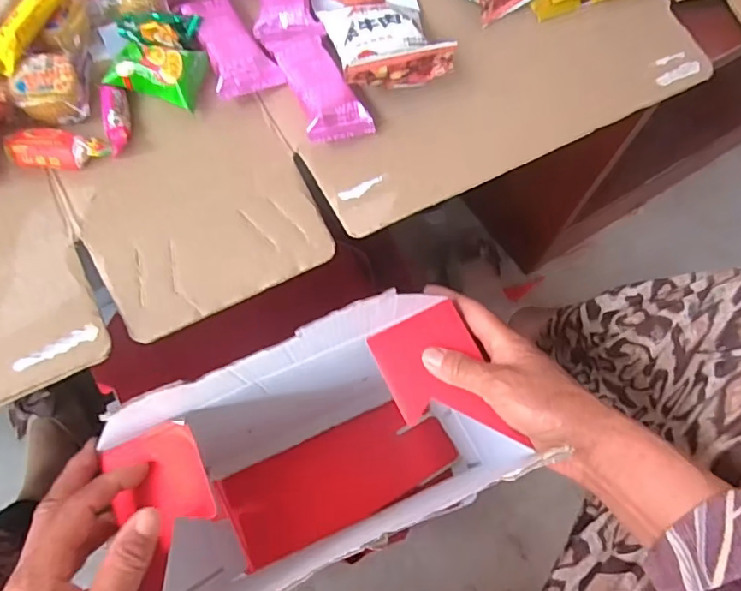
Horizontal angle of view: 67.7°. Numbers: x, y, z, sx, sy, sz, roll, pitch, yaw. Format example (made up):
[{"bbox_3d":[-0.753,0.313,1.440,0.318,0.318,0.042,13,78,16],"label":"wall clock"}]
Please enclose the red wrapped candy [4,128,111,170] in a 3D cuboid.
[{"bbox_3d":[-0.191,-0.090,0.340,0.057,0.016,0.024,-5,65,-6],"label":"red wrapped candy"}]

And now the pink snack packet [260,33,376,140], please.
[{"bbox_3d":[-0.034,-0.139,0.370,0.041,0.024,0.083,-21,68,-13],"label":"pink snack packet"}]

